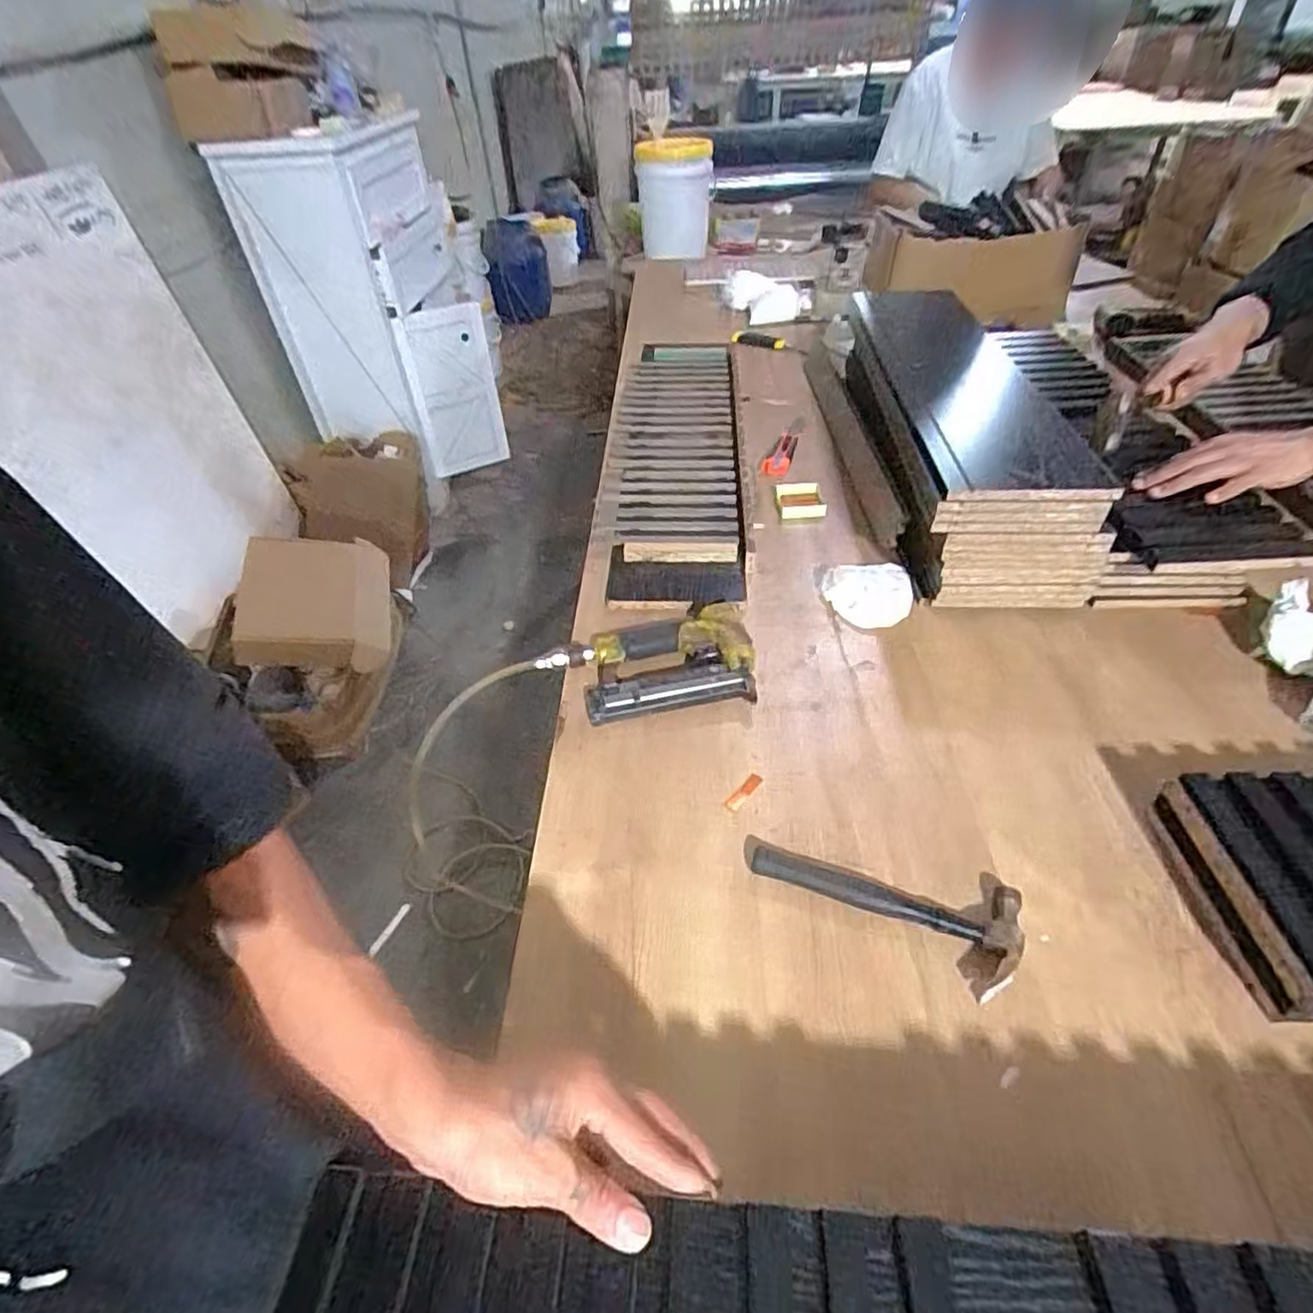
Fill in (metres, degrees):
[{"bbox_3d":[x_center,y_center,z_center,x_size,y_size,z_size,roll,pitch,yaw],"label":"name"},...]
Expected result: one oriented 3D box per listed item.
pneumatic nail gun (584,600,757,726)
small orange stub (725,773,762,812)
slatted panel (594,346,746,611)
[{"bbox_3d":[0.012,0.004,0.742,0.180,0.041,0.140,-7,44,-3],"label":"pneumatic nail gun"},{"bbox_3d":[0.084,0.130,0.631,0.013,0.004,0.048,31,54,31],"label":"small orange stub"},{"bbox_3d":[0.027,-0.349,1.104,0.210,0.033,0.805,0,44,4],"label":"slatted panel"}]

